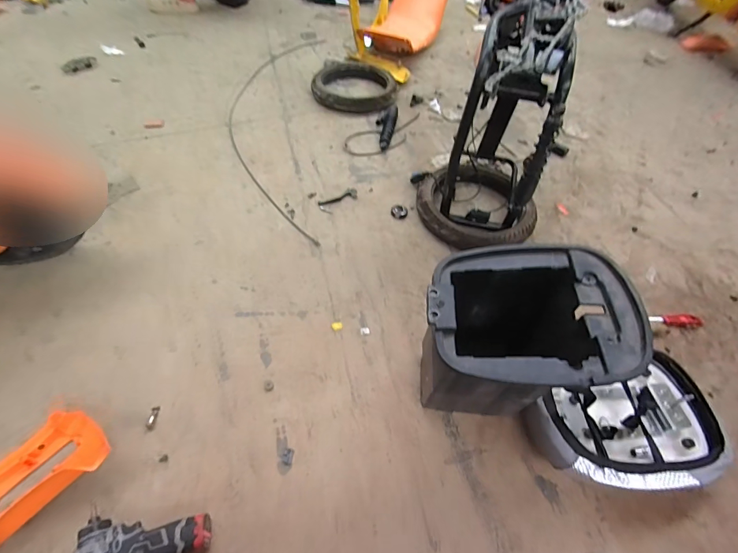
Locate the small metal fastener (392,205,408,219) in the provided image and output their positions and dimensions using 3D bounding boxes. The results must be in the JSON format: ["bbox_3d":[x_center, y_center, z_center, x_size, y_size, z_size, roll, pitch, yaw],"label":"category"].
[{"bbox_3d":[0.096,-0.204,1.137,0.051,0.011,0.057,4,55,-1],"label":"small metal fastener"}]

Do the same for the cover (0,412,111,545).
[{"bbox_3d":[-0.607,0.354,0.629,0.162,0.085,0.242,32,59,18],"label":"cover"}]

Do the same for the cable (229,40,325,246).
[{"bbox_3d":[-0.375,-0.657,1.440,0.352,0.012,1.408,-2,55,-5],"label":"cable"}]

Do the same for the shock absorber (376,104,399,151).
[{"bbox_3d":[0.066,-0.596,1.407,0.071,0.043,0.281,10,55,4],"label":"shock absorber"}]

